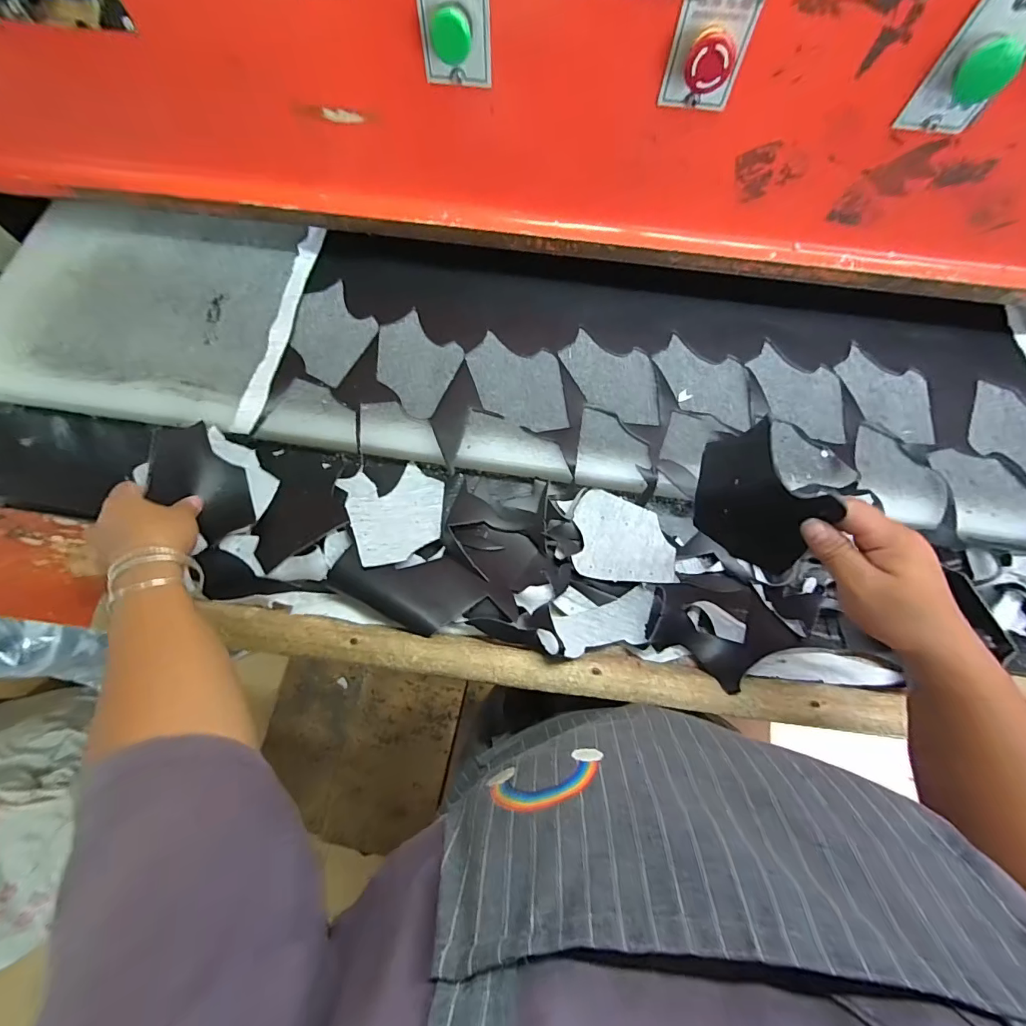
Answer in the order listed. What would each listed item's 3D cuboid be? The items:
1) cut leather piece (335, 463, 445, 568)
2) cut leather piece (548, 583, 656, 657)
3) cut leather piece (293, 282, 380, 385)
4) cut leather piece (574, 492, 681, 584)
[{"bbox_3d":[-0.130,-0.005,0.509,0.108,0.018,0.136,-13,53,-25],"label":"cut leather piece"},{"bbox_3d":[0.096,0.111,0.459,0.106,0.015,0.054,-10,71,-5],"label":"cut leather piece"},{"bbox_3d":[-0.230,-0.228,0.561,0.104,0.004,0.127,25,72,7],"label":"cut leather piece"},{"bbox_3d":[0.122,0.024,0.498,0.103,0.006,0.109,1,59,13],"label":"cut leather piece"}]

